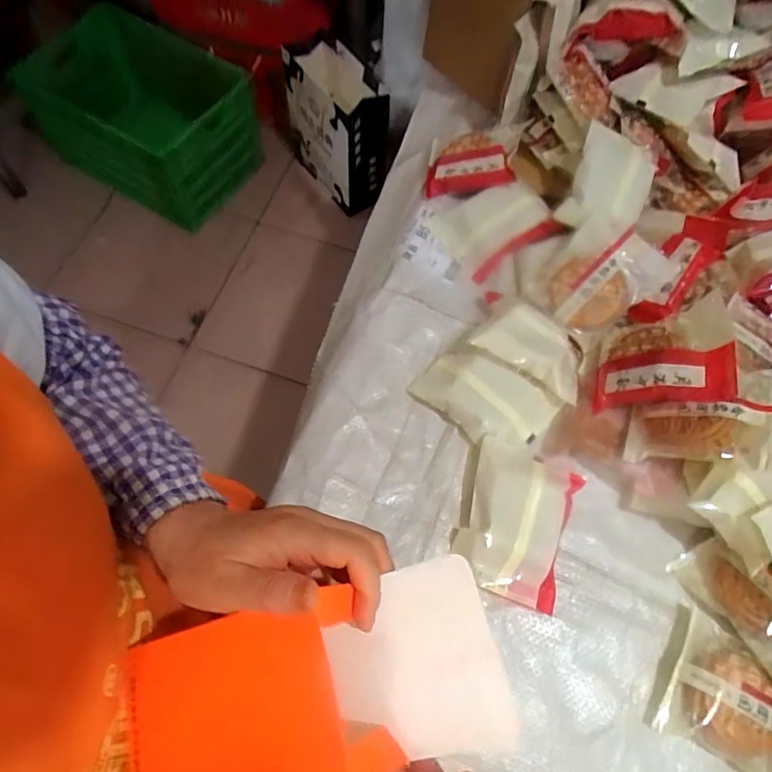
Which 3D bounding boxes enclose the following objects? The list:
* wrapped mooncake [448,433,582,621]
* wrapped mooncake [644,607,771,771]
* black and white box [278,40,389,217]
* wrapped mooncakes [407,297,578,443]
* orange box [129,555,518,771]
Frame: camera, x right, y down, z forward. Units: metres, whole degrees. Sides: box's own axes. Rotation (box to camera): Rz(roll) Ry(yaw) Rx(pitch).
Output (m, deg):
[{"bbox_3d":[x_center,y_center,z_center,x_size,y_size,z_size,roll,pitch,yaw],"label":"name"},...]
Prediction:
[{"bbox_3d":[0.113,0.114,0.439,0.094,0.034,0.128,21,68,6],"label":"wrapped mooncake"},{"bbox_3d":[0.273,0.245,0.396,0.106,0.028,0.092,28,68,8],"label":"wrapped mooncake"},{"bbox_3d":[-0.133,-0.643,1.300,0.131,0.313,0.278,-36,74,-17],"label":"black and white box"},{"bbox_3d":[0.114,-0.012,0.486,0.146,0.042,0.117,-39,74,-17],"label":"wrapped mooncakes"},{"bbox_3d":[-0.048,0.172,0.277,0.219,0.034,0.101,-20,69,7],"label":"orange box"}]

